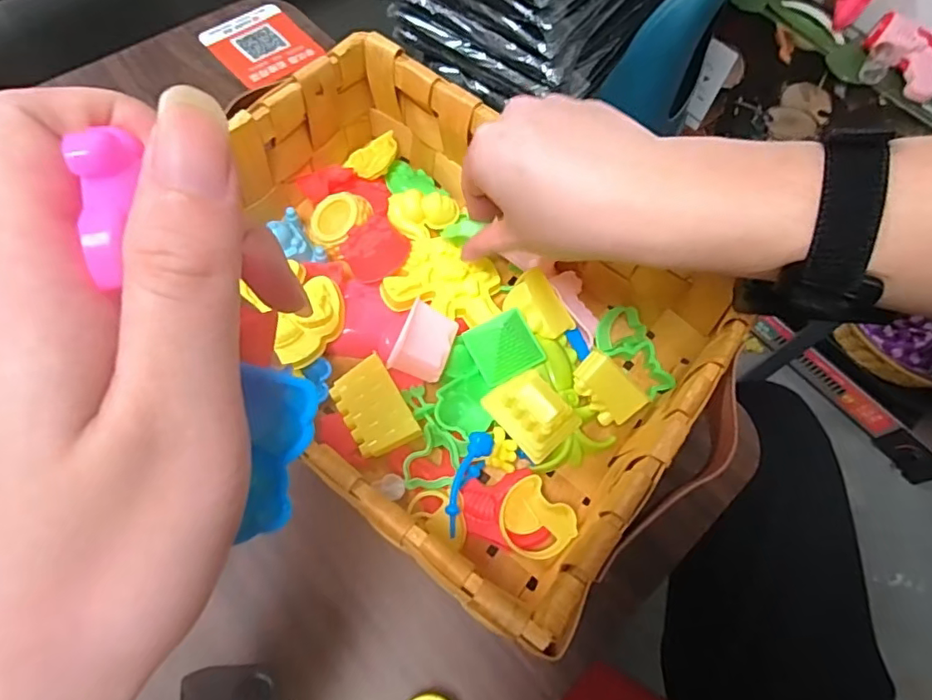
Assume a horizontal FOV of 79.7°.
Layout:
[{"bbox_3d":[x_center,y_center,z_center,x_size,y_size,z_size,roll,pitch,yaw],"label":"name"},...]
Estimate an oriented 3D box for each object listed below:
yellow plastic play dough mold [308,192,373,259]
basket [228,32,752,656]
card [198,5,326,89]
[{"bbox_3d":[-0.090,-0.092,0.396,0.032,0.023,0.045,41,95,-9],"label":"yellow plastic play dough mold"},{"bbox_3d":[-0.020,-0.022,0.349,0.310,0.098,0.236,36,67,13],"label":"basket"},{"bbox_3d":[-0.185,-0.276,0.506,0.081,0.004,0.092,-37,73,-19],"label":"card"}]

